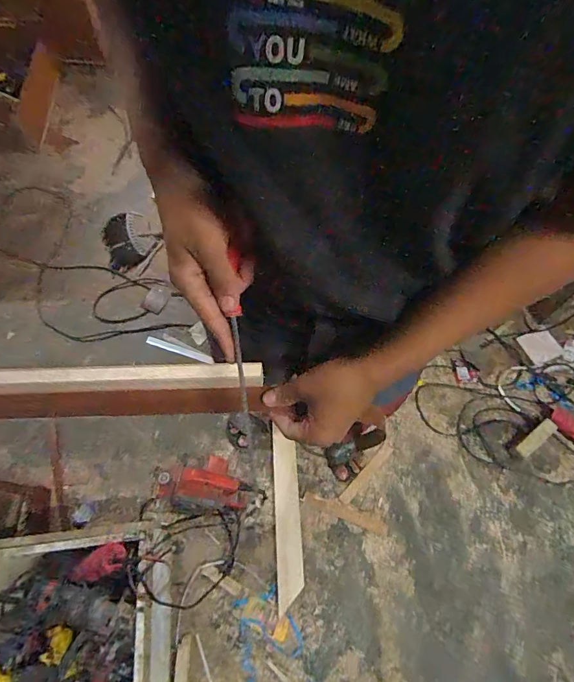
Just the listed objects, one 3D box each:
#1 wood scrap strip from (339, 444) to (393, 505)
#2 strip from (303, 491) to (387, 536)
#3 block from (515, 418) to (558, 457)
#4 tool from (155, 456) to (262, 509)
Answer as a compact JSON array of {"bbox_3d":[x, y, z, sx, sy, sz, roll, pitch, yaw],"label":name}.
[{"bbox_3d":[0.250,0.413,1.258,0.031,0.016,0.233,42,71,18],"label":"wood scrap strip"},{"bbox_3d":[0.174,0.511,1.205,0.255,0.008,0.046,20,65,9],"label":"strip"},{"bbox_3d":[0.818,0.314,1.312,0.162,0.021,0.043,-35,69,-16],"label":"block"},{"bbox_3d":[-0.230,0.408,1.188,0.322,0.112,0.141,7,64,3],"label":"tool"}]

